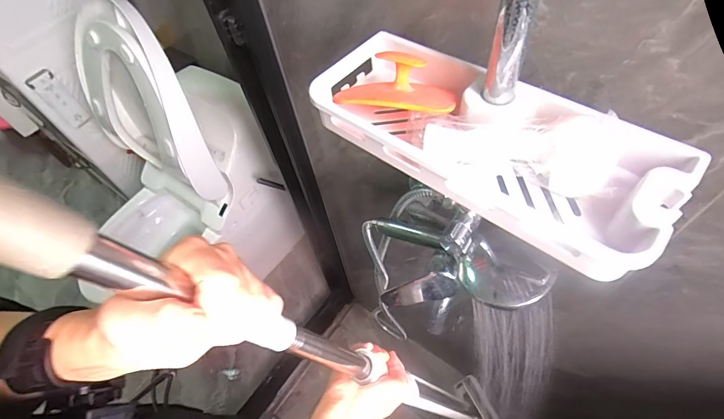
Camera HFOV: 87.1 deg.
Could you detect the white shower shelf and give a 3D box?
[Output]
[{"bbox_3d":[0.089,-0.061,0.306,0.285,0.047,0.118,35,64,23],"label":"white shower shelf"}]

